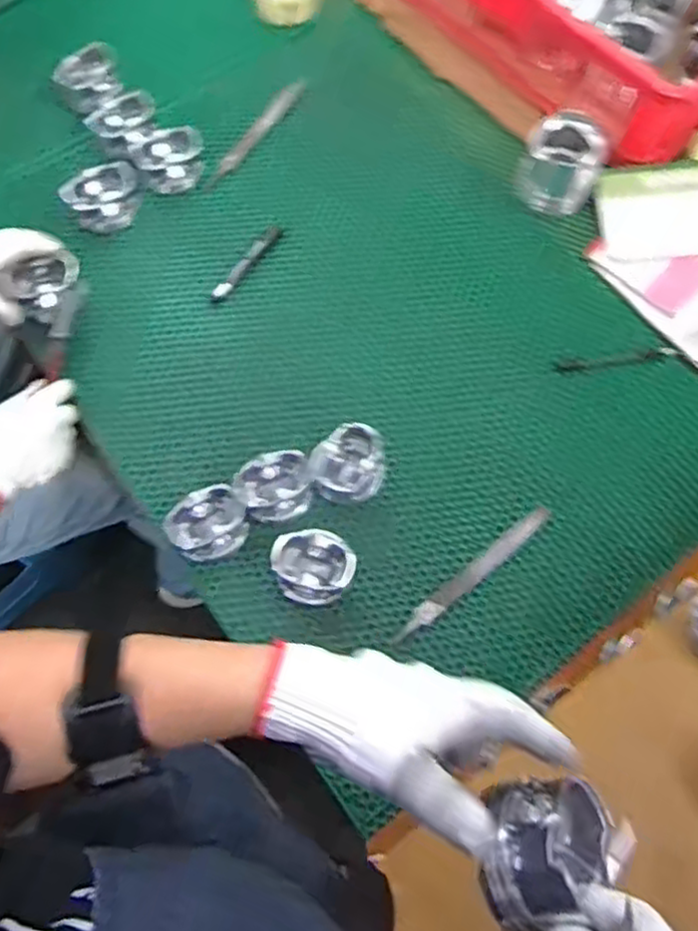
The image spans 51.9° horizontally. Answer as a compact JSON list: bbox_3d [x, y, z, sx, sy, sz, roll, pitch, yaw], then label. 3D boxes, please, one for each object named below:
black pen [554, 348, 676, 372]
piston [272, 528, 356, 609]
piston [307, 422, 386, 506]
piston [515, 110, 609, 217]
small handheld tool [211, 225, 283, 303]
[{"bbox_3d":[0.338,-0.135,0.912,0.147,0.008,0.014,-7,69,-5],"label":"black pen"},{"bbox_3d":[-0.039,0.109,0.780,0.086,0.044,0.079,20,71,6],"label":"piston"},{"bbox_3d":[-0.002,0.000,0.830,0.083,0.064,0.085,1,69,-2],"label":"piston"},{"bbox_3d":[0.287,-0.404,0.966,0.100,0.085,0.097,1,69,-2],"label":"piston"},{"bbox_3d":[-0.134,-0.267,0.942,0.022,0.010,0.138,34,71,10],"label":"small handheld tool"}]

